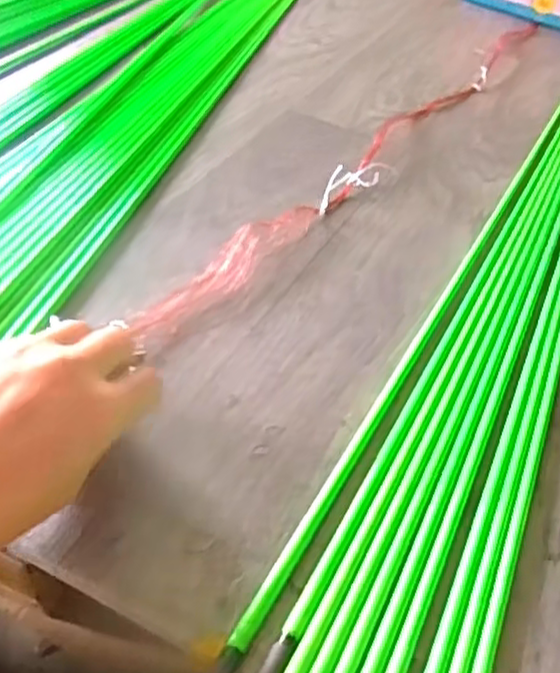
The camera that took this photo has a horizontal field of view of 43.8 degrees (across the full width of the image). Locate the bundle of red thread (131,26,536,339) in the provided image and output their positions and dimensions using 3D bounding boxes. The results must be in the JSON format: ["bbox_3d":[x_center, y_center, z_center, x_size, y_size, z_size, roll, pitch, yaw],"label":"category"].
[{"bbox_3d":[0.111,-0.187,0.640,0.033,0.020,0.676,27,46,21],"label":"bundle of red thread"}]

